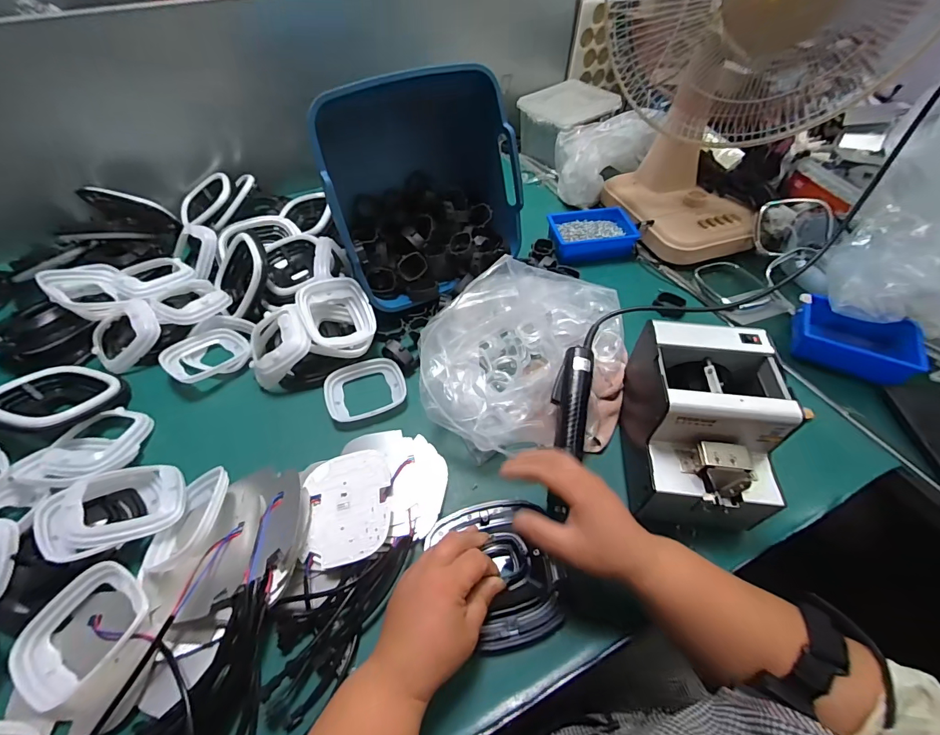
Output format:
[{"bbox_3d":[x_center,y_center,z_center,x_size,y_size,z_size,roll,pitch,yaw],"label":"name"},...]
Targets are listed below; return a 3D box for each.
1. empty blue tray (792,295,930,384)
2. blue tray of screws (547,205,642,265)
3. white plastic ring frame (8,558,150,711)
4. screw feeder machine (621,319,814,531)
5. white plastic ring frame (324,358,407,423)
[{"bbox_3d":[0.548,-0.038,0.591,0.150,0.053,0.094,29,57,22],"label":"empty blue tray"},{"bbox_3d":[0.224,-0.247,0.774,0.157,0.041,0.115,-6,51,-4],"label":"blue tray of screws"},{"bbox_3d":[-0.363,0.241,0.387,0.087,0.028,0.102,32,58,24],"label":"white plastic ring frame"},{"bbox_3d":[0.251,0.061,0.459,0.123,0.138,0.182,5,51,5],"label":"screw feeder machine"},{"bbox_3d":[-0.142,0.029,0.567,0.106,0.015,0.097,-18,53,-13],"label":"white plastic ring frame"}]

